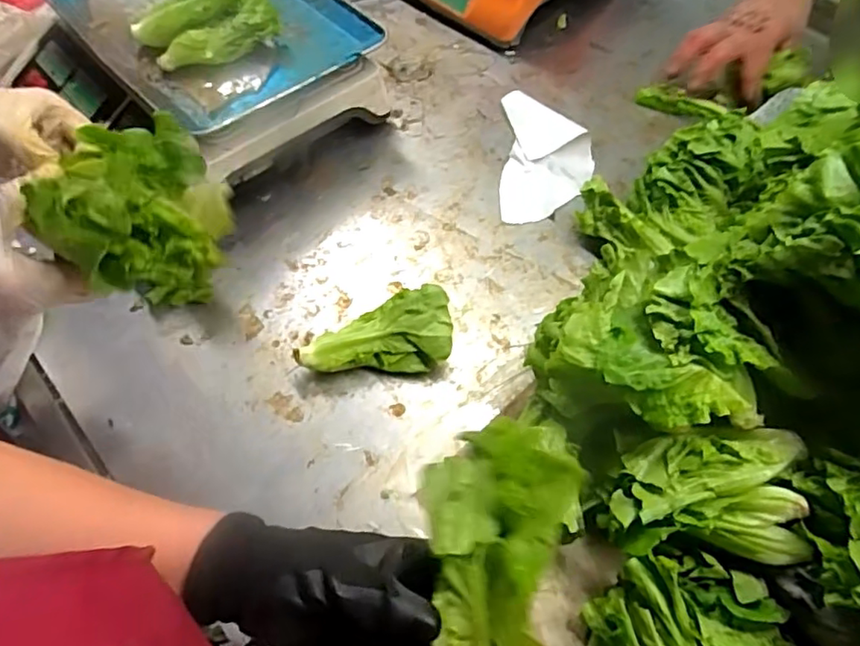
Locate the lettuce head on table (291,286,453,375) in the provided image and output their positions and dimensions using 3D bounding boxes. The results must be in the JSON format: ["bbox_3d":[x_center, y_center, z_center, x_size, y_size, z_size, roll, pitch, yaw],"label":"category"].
[{"bbox_3d":[-0.048,0.009,0.521,0.129,0.053,0.059,-3,58,-3],"label":"lettuce head on table"}]

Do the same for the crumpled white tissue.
[{"bbox_3d":[0.130,-0.186,0.665,0.098,0.016,0.183,5,58,1],"label":"crumpled white tissue"}]

